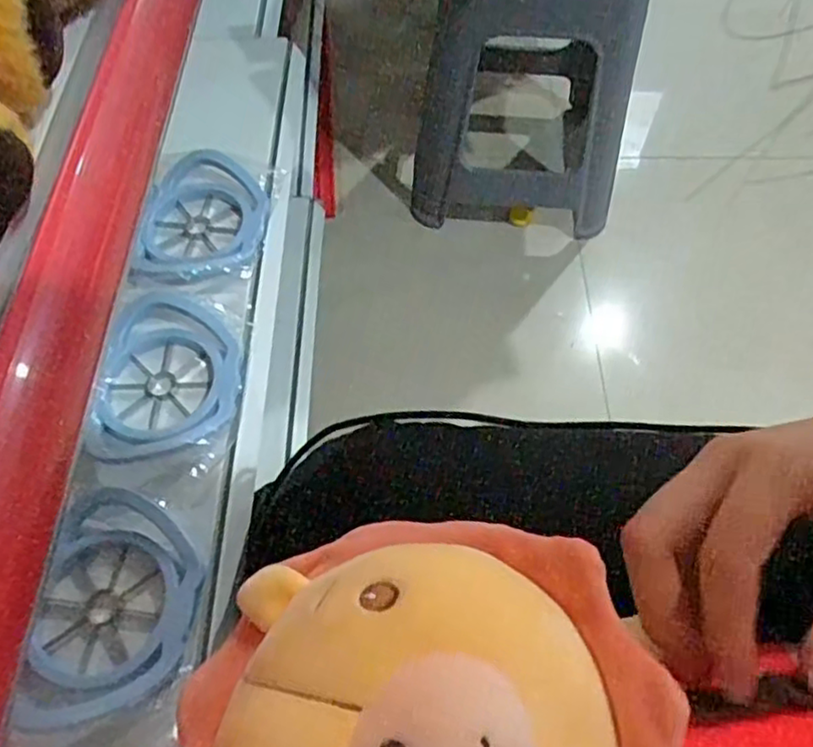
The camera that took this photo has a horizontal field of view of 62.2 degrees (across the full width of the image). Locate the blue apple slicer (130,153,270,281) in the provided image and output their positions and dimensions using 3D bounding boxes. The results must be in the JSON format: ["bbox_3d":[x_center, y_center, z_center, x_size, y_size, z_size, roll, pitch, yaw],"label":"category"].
[{"bbox_3d":[-0.211,-0.158,0.706,0.127,0.032,0.175,8,59,4],"label":"blue apple slicer"}]

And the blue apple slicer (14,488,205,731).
[{"bbox_3d":[-0.222,0.177,0.511,0.121,0.023,0.166,7,59,4],"label":"blue apple slicer"}]

